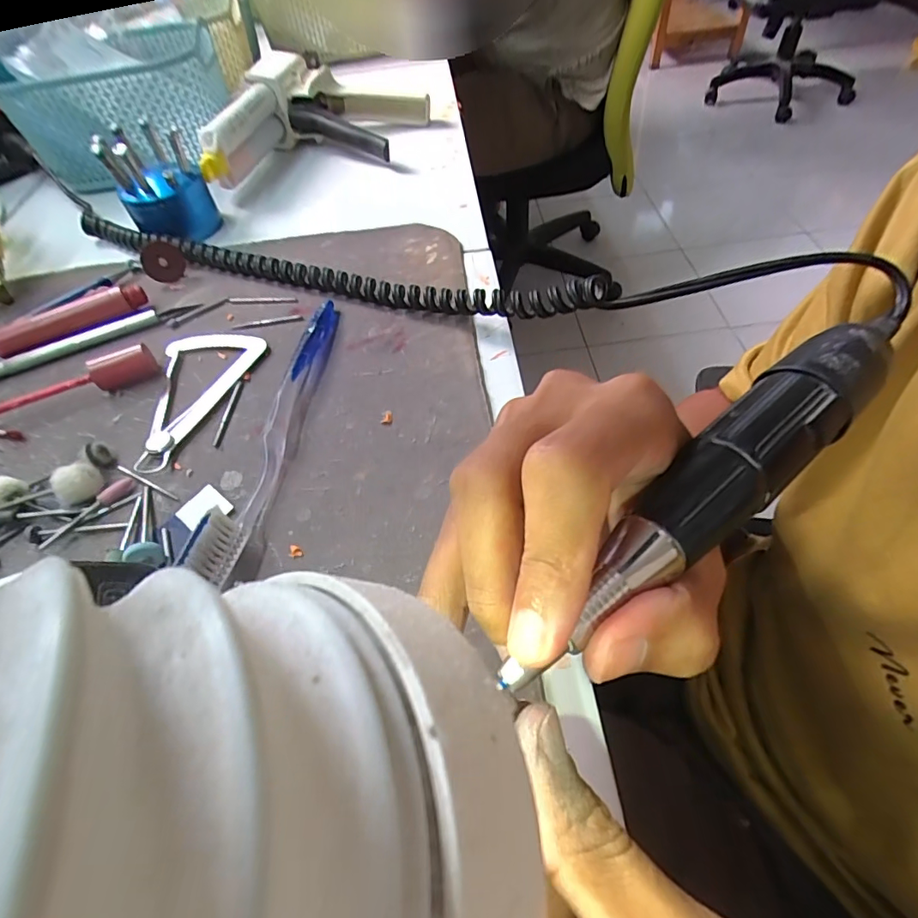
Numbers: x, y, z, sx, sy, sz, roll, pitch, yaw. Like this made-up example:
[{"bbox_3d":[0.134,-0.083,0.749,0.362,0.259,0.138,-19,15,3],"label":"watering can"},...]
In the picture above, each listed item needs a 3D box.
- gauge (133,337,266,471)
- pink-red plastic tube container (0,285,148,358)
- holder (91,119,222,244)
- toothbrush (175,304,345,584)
[{"bbox_3d":[-0.153,-0.039,0.274,0.061,0.005,0.097,17,57,17],"label":"gauge"},{"bbox_3d":[-0.238,-0.086,0.311,0.087,0.016,0.015,-28,56,-15],"label":"pink-red plastic tube container"},{"bbox_3d":[-0.218,-0.205,0.365,0.057,0.068,0.055,-28,56,-15],"label":"holder"},{"bbox_3d":[-0.087,-0.024,0.245,0.018,0.024,0.175,0,53,6],"label":"toothbrush"}]

